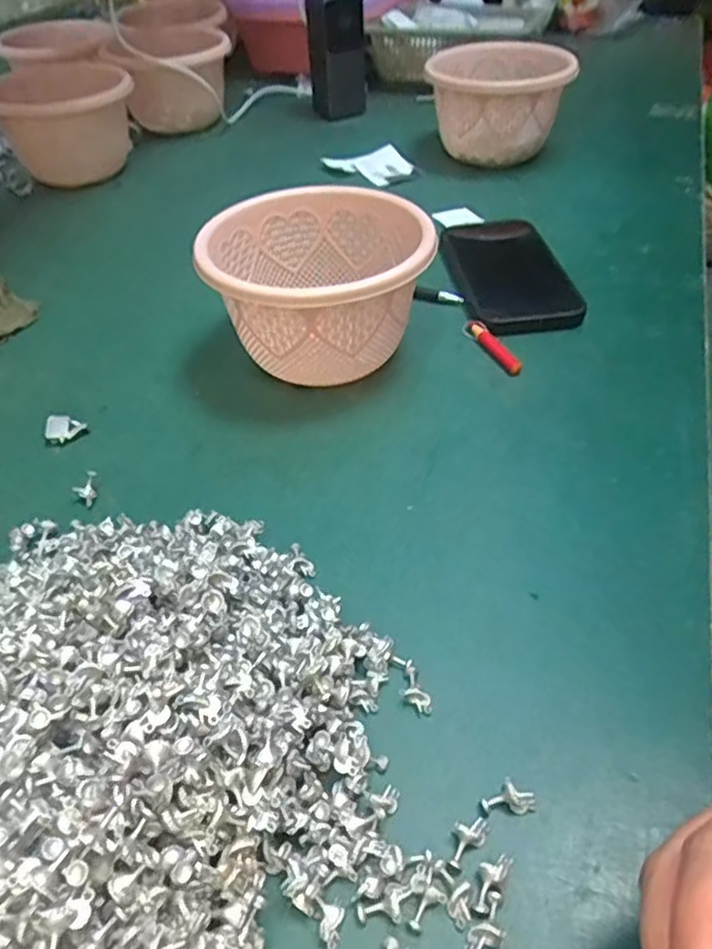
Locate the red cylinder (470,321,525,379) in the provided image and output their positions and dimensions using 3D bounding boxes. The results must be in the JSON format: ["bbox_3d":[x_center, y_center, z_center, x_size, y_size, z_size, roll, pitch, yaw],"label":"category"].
[{"bbox_3d":[0.096,-0.088,0.468,0.011,0.011,0.060,-18,48,-17],"label":"red cylinder"}]

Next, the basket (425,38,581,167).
[{"bbox_3d":[0.142,-0.366,0.698,0.139,0.103,0.118,0,46,1],"label":"basket"}]

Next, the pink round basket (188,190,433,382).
[{"bbox_3d":[-0.027,-0.118,0.451,0.138,0.091,0.132,0,46,0],"label":"pink round basket"}]

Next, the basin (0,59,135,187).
[{"bbox_3d":[-0.293,-0.355,0.694,0.136,0.091,0.115,-11,46,-10],"label":"basin"}]

